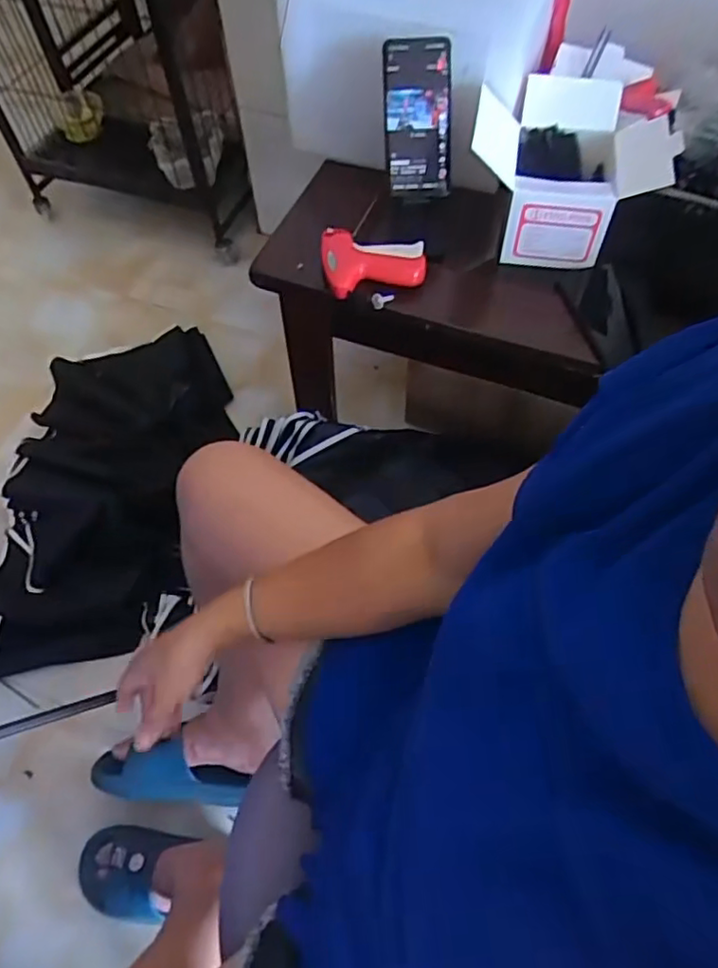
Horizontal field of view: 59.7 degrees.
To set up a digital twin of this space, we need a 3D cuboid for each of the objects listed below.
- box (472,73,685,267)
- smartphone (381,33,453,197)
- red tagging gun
[{"bbox_3d":[0.227,-0.346,0.706,0.201,0.113,0.161,4,59,4],"label":"box"},{"bbox_3d":[0.065,-0.392,0.676,0.070,0.146,0.017,-3,24,5],"label":"smartphone"},{"bbox_3d":[0.017,-0.264,0.729,0.112,0.024,0.090,-9,59,-4],"label":"red tagging gun"}]

